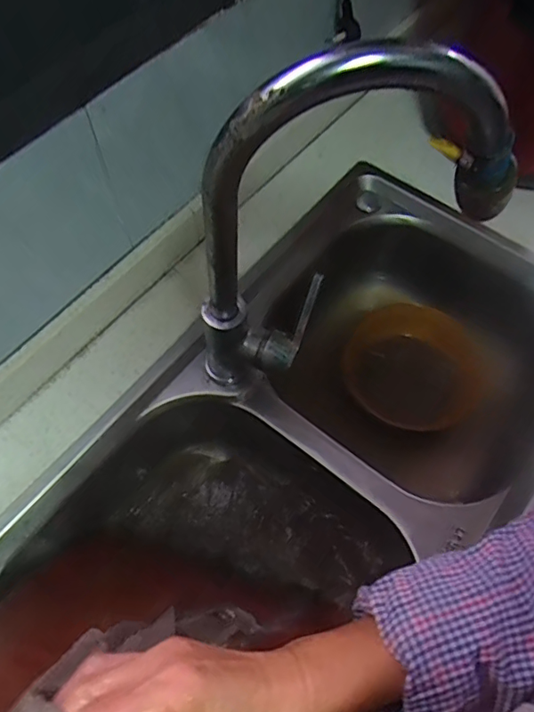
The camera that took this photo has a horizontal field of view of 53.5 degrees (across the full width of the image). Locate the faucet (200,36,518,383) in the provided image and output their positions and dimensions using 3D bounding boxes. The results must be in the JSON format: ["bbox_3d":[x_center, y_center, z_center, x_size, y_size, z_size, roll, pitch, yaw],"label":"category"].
[{"bbox_3d":[0.051,-0.088,0.441,0.222,0.366,0.086,-16,65,-9],"label":"faucet"}]

